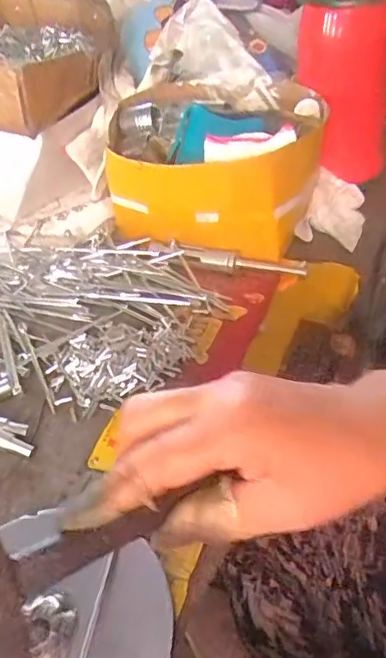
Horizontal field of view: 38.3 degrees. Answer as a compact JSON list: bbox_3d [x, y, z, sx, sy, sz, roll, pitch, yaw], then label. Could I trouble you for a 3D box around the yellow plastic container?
[{"bbox_3d":[0.016,-0.140,0.487,0.178,0.096,0.140,11,47,14],"label":"yellow plastic container"}]

